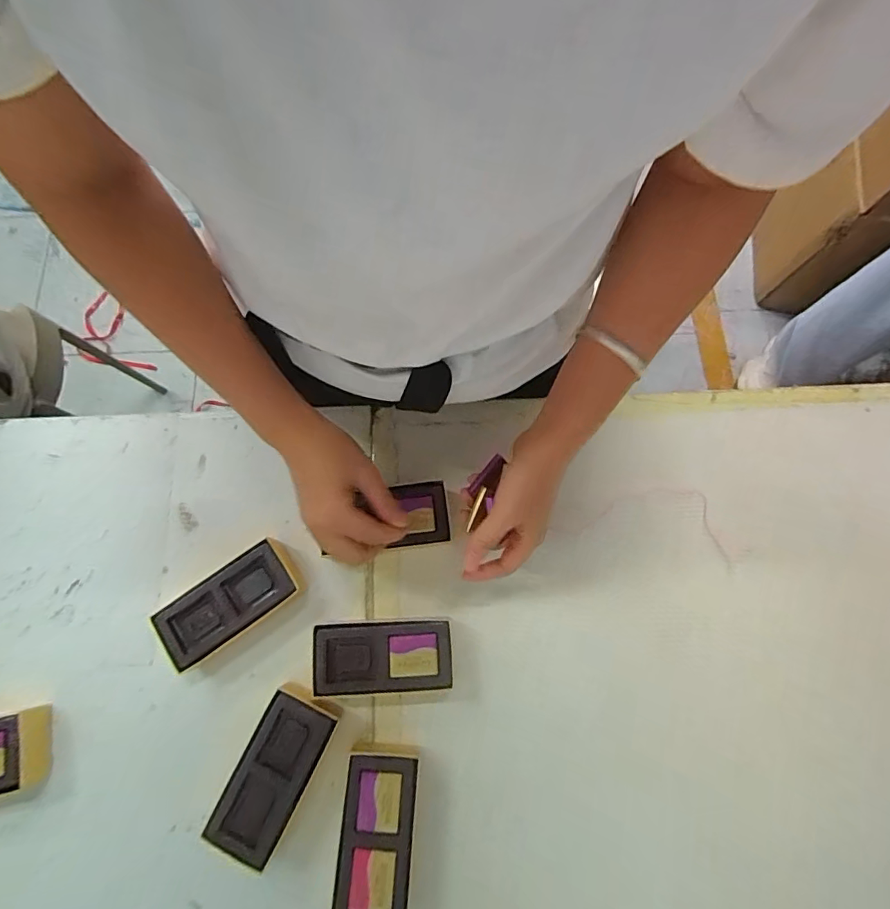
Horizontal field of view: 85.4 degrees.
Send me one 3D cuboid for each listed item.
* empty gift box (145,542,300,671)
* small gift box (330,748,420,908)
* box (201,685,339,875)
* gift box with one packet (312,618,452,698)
[{"bbox_3d":[-0.182,0.128,0.415,0.117,0.033,0.053,-36,78,-10],"label":"empty gift box"},{"bbox_3d":[-0.052,0.289,0.368,0.054,0.030,0.115,5,75,1],"label":"small gift box"},{"bbox_3d":[-0.133,0.249,0.381,0.056,0.032,0.112,25,76,6],"label":"box"},{"bbox_3d":[-0.051,0.169,0.404,0.110,0.030,0.056,-2,75,-1],"label":"gift box with one packet"}]

